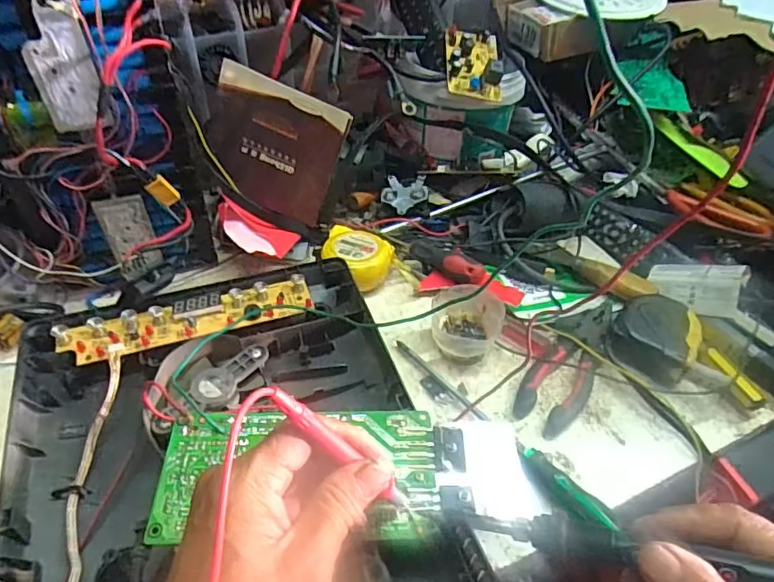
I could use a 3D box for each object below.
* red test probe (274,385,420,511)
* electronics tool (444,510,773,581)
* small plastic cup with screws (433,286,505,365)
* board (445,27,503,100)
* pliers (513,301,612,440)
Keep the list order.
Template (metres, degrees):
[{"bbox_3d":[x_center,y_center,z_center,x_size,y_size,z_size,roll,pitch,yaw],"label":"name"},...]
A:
[{"bbox_3d":[-0.019,0.088,0.286,0.008,0.129,0.008,-19,39,24],"label":"red test probe"},{"bbox_3d":[0.127,0.130,0.269,0.204,0.015,0.016,1,42,26],"label":"electronics tool"},{"bbox_3d":[0.072,0.030,0.486,0.064,0.036,0.065,1,45,-1],"label":"small plastic cup with screws"},{"bbox_3d":[0.091,-0.241,0.560,0.059,0.018,0.089,9,64,-12],"label":"board"},{"bbox_3d":[0.160,0.060,0.476,0.048,0.018,0.152,25,49,21],"label":"pliers"}]

